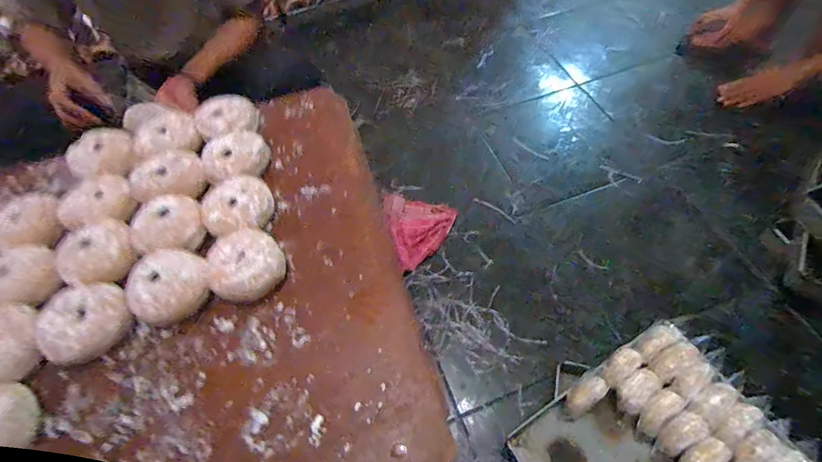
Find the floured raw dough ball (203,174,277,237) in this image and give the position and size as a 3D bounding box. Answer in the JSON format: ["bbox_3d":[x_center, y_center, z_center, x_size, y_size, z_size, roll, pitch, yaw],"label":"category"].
[{"bbox_3d":[-0.221,-0.028,0.514,0.086,0.044,0.087,-2,59,3],"label":"floured raw dough ball"}]

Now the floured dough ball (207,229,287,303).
[{"bbox_3d":[-0.190,0.037,0.466,0.077,0.034,0.083,-2,59,3],"label":"floured dough ball"}]

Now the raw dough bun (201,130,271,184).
[{"bbox_3d":[-0.243,-0.096,0.554,0.085,0.042,0.080,-1,60,2],"label":"raw dough bun"}]

